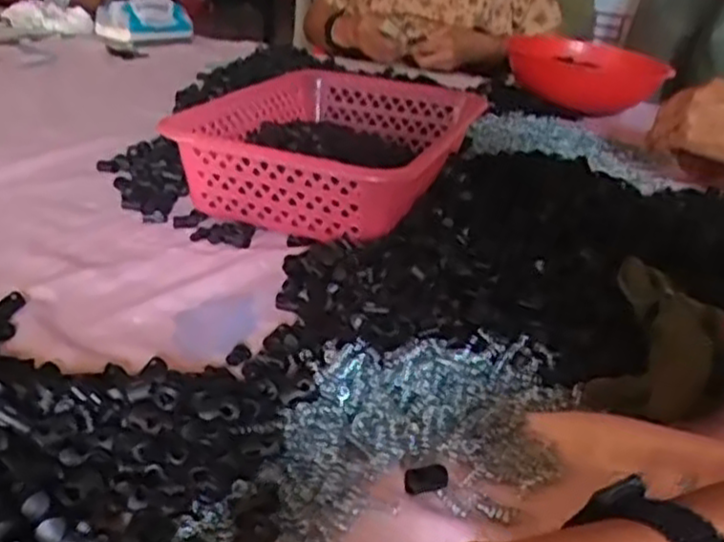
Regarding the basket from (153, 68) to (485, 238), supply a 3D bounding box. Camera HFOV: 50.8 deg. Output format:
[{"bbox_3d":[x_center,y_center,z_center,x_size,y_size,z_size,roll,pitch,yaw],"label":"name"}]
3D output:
[{"bbox_3d":[-0.018,-0.108,0.711,0.193,0.096,0.292,16,27,18],"label":"basket"}]

